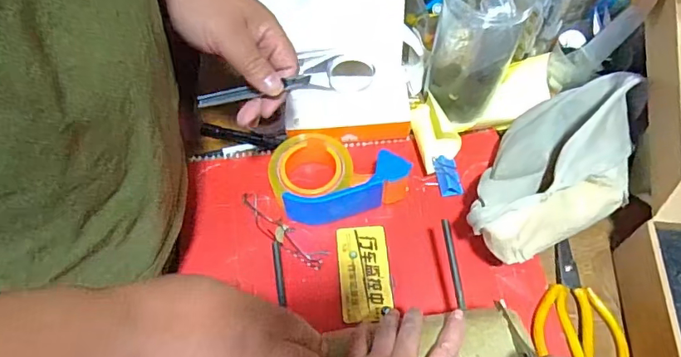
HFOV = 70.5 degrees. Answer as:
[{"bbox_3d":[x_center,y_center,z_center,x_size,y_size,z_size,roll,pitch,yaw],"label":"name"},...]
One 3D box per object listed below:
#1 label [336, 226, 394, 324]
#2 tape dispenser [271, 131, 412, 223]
[{"bbox_3d":[0.028,0.106,0.555,0.058,0.004,0.110,-4,60,-1],"label":"label"},{"bbox_3d":[-0.004,-0.007,0.587,0.156,0.062,0.101,-15,60,-8],"label":"tape dispenser"}]

